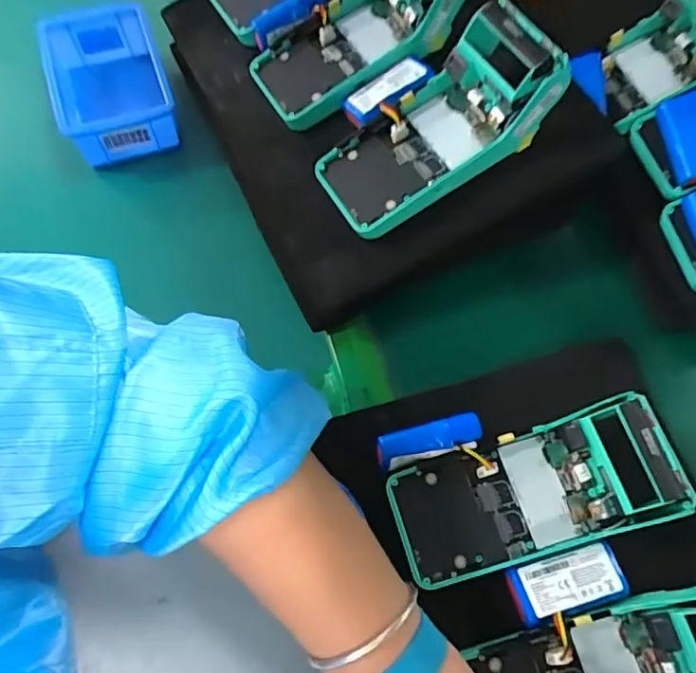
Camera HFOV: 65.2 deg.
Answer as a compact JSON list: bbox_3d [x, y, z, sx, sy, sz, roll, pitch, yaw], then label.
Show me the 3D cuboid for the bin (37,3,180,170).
[{"bbox_3d":[-0.211,-0.221,0.486,0.094,0.057,0.129,-16,69,-9],"label":"bin"}]

